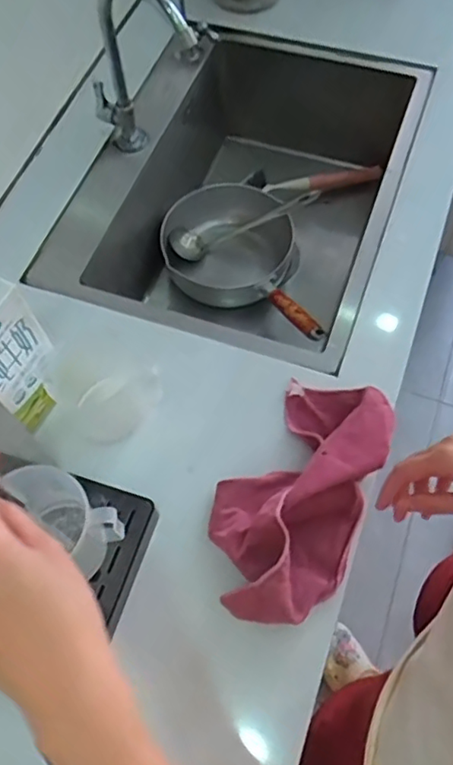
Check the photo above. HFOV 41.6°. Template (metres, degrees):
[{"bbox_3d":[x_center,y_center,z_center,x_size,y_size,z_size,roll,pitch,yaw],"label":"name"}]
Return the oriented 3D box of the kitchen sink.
[{"bbox_3d":[0.021,-0.287,1.028,0.463,0.266,0.620,23,68,14],"label":"kitchen sink"}]

